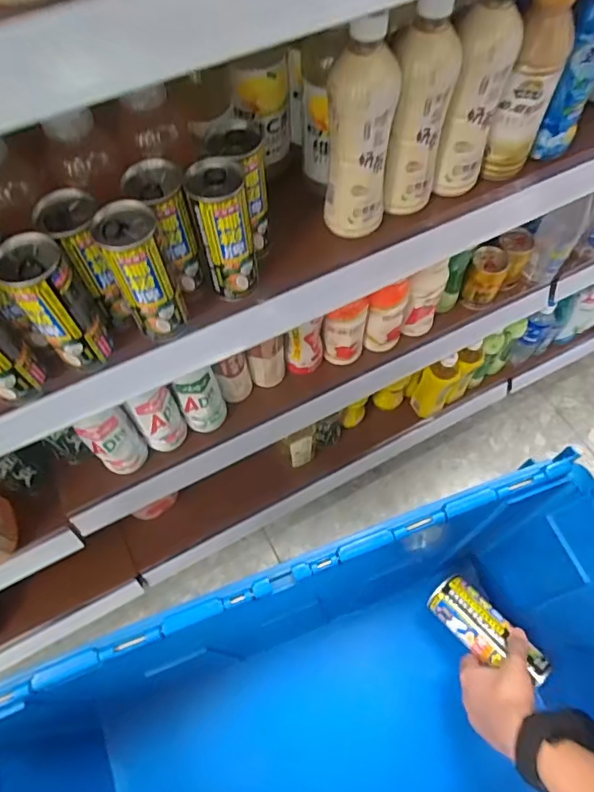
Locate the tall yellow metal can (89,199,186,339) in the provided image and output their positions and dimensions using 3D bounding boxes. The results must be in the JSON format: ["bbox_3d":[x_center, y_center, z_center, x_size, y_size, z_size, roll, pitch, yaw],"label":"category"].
[{"bbox_3d":[-0.139,-0.110,0.470,0.049,0.122,0.051,-1,63,2],"label":"tall yellow metal can"}]

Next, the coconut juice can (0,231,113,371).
[{"bbox_3d":[-0.211,-0.078,0.457,0.051,0.126,0.051,-1,63,2],"label":"coconut juice can"}]

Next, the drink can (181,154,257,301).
[{"bbox_3d":[-0.069,-0.157,0.495,0.049,0.124,0.054,-12,63,-4],"label":"drink can"}]

